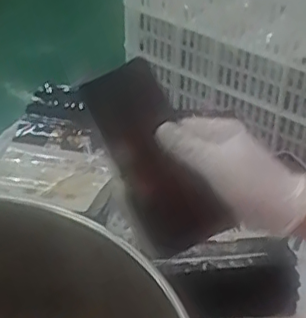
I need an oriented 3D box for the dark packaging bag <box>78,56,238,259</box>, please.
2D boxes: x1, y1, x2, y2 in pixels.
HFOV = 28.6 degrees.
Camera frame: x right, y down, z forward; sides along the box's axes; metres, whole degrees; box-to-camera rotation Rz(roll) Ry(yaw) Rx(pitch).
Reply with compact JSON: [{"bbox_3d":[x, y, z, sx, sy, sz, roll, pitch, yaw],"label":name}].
[{"bbox_3d":[0.001,0.003,0.484,0.065,0.166,0.023,-27,19,-3],"label":"dark packaging bag"}]

